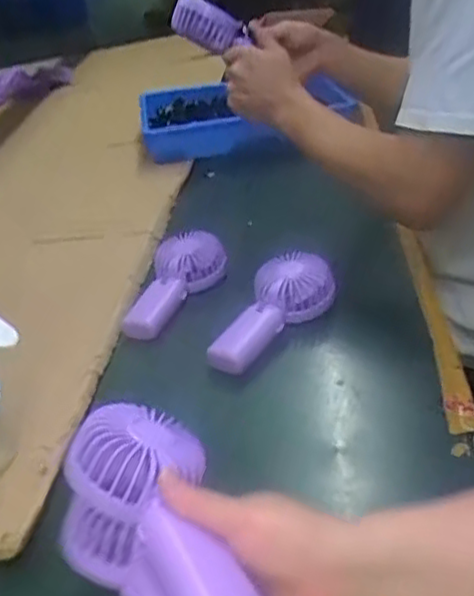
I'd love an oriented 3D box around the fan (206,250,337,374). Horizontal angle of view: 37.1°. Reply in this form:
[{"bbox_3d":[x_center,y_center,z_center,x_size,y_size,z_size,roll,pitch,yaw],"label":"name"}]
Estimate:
[{"bbox_3d":[0.029,0.009,0.757,0.178,0.054,0.083,-31,36,-31],"label":"fan"}]

